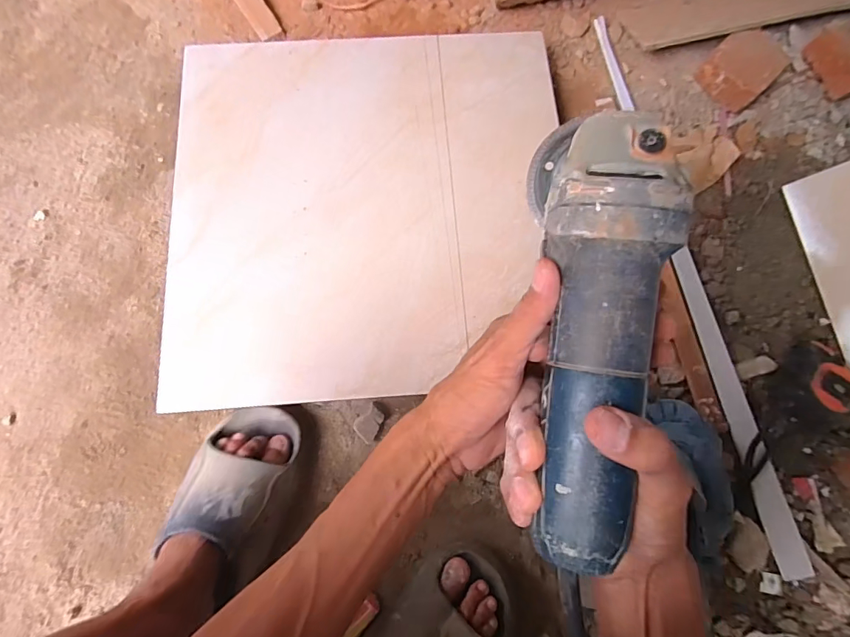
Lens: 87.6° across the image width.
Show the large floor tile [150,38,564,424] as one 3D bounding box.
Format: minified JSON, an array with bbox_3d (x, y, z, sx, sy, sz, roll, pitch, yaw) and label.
[{"bbox_3d":[-0.073,-0.146,0.554,0.470,0.014,0.479,-3,76,-2],"label":"large floor tile"}]

